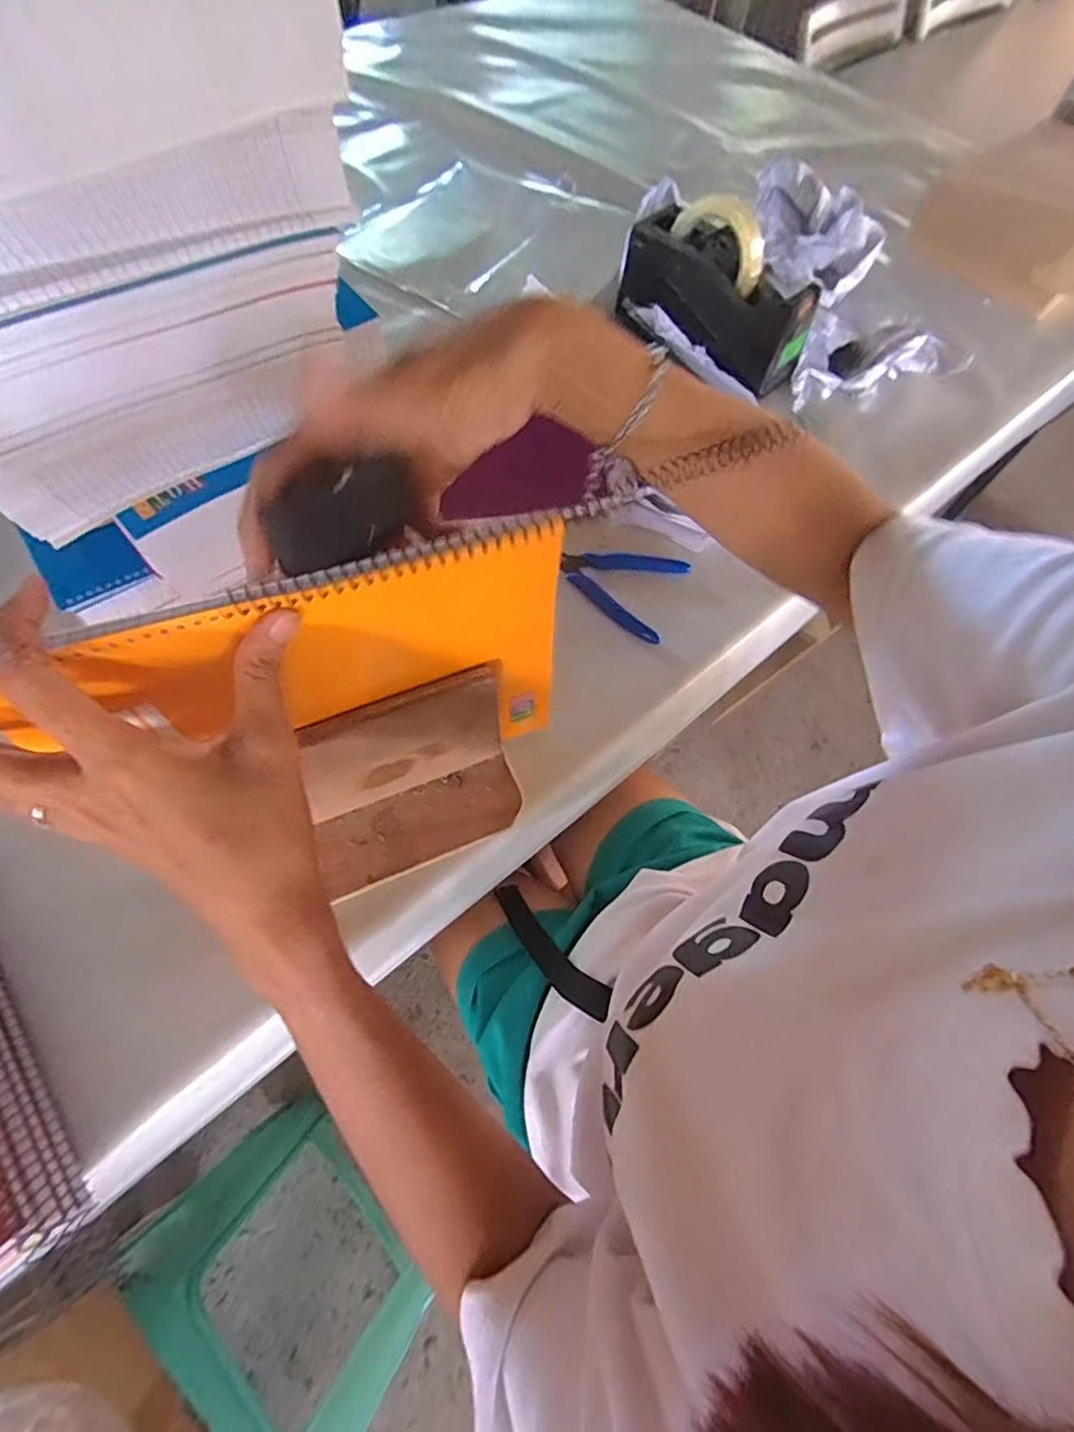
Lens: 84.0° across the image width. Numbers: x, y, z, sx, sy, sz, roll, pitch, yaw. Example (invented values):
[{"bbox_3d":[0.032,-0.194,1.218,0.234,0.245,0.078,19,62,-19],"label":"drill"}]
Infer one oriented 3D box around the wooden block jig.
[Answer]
[{"bbox_3d":[-0.079,0.044,0.359,0.147,0.105,0.066,-23,68,-14],"label":"wooden block jig"}]

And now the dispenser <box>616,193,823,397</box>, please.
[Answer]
[{"bbox_3d":[0.190,-0.448,0.618,0.197,0.123,0.094,41,69,15],"label":"dispenser"}]

